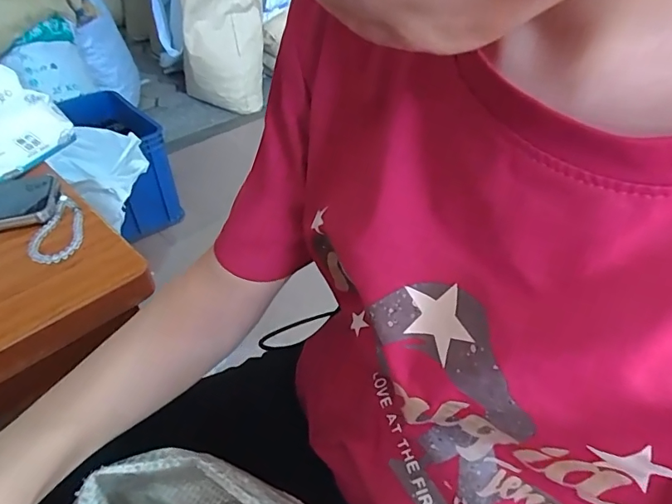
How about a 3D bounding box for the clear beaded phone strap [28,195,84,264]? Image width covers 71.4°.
[{"bbox_3d":[-0.285,-0.024,0.480,0.047,0.010,0.105,-13,43,-13],"label":"clear beaded phone strap"}]

